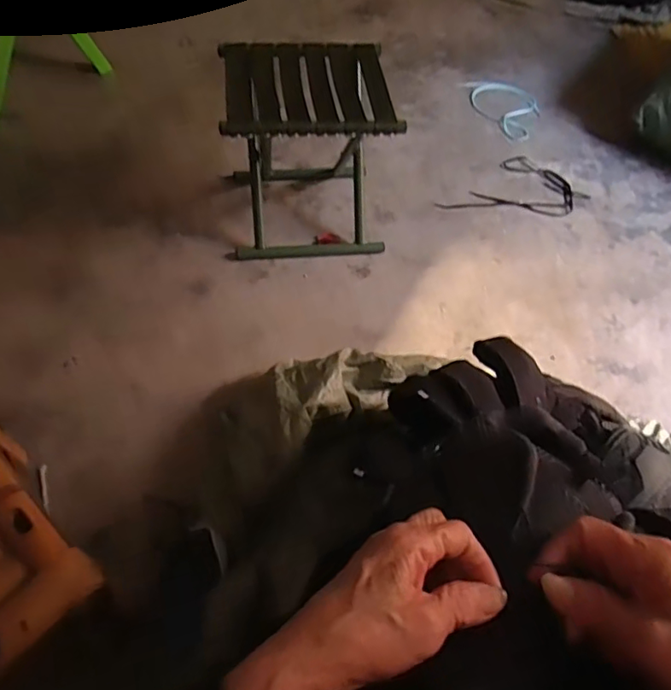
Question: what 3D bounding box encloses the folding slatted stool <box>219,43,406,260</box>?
[{"bbox_3d":[-0.062,-0.369,1.047,0.291,0.309,0.266,-6,57,-8],"label":"folding slatted stool"}]

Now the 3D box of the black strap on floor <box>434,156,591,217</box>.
[{"bbox_3d":[0.425,-0.339,1.254,0.213,0.005,0.308,41,63,21],"label":"black strap on floor"}]

